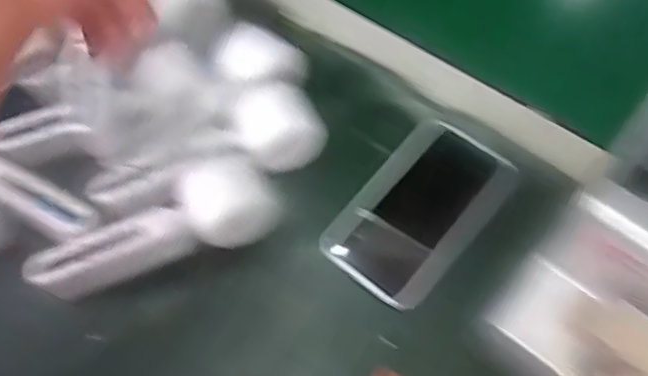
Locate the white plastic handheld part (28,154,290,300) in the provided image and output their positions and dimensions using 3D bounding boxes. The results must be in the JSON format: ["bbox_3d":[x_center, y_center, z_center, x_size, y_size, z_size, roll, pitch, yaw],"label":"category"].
[{"bbox_3d":[-0.117,0.030,0.437,0.172,0.039,0.056,-24,62,-11],"label":"white plastic handheld part"}]

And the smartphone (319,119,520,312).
[{"bbox_3d":[0.073,0.016,0.463,0.089,0.007,0.144,36,72,16],"label":"smartphone"}]

